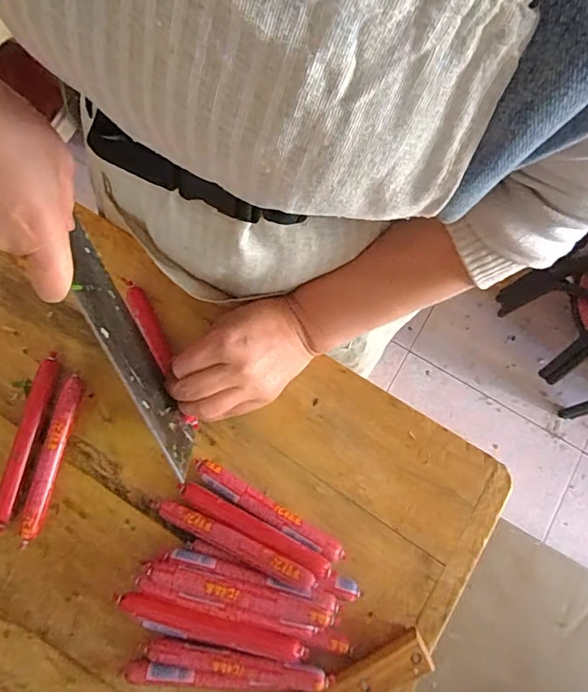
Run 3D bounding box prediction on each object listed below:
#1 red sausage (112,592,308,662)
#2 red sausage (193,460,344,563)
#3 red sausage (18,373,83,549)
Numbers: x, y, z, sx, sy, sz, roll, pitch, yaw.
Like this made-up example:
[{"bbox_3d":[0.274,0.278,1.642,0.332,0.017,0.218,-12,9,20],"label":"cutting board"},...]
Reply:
[{"bbox_3d":[-0.062,0.211,0.376,0.142,0.022,0.017,14,76,3],"label":"red sausage"},{"bbox_3d":[-0.021,0.134,0.404,0.134,0.013,0.018,30,77,7],"label":"red sausage"},{"bbox_3d":[-0.200,0.091,0.409,0.017,0.017,0.133,11,75,2],"label":"red sausage"}]

